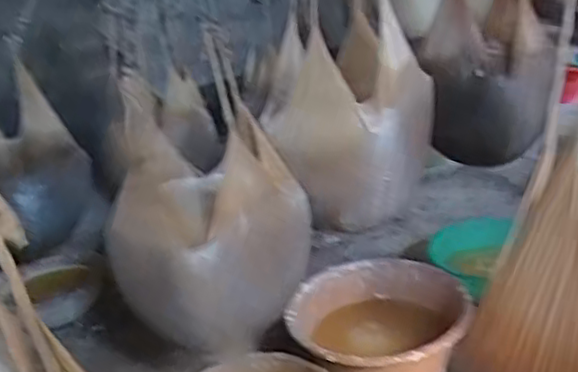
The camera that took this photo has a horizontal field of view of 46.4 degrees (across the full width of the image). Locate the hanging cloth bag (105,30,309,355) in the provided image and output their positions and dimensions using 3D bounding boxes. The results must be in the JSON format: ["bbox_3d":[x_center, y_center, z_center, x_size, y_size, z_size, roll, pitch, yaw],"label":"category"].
[{"bbox_3d":[-0.158,0.010,1.288,0.357,0.507,0.288,-6,22,4],"label":"hanging cloth bag"}]

